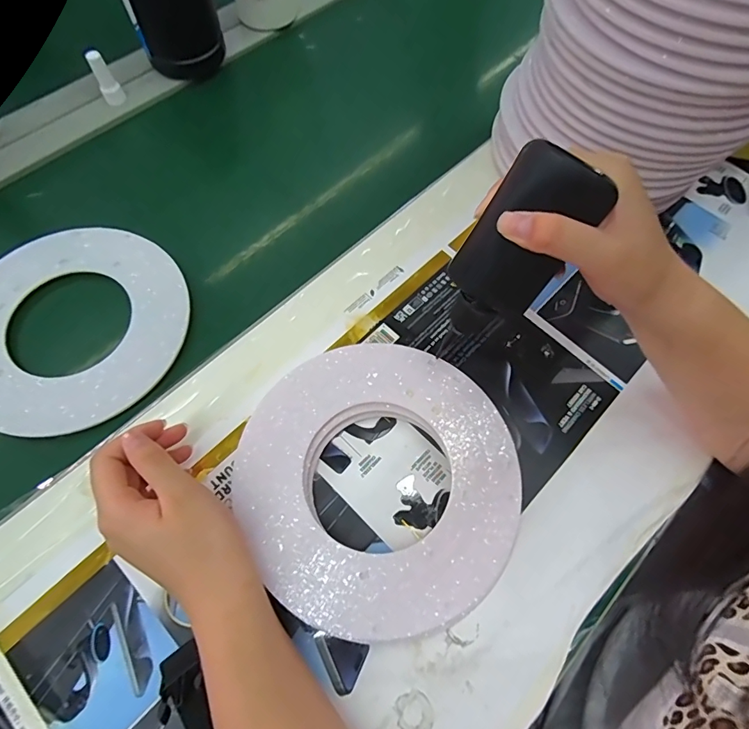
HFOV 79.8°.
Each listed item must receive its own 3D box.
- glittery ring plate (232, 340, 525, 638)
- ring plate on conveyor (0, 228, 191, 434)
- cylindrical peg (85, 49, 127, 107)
[{"bbox_3d":[0.003,0.079,0.321,0.184,0.032,0.190,1,68,-2],"label":"glittery ring plate"},{"bbox_3d":[-0.261,-0.036,0.381,0.195,0.008,0.184,1,68,-2],"label":"ring plate on conveyor"},{"bbox_3d":[-0.284,-0.302,0.475,0.021,0.049,0.017,-30,72,-14],"label":"cylindrical peg"}]

